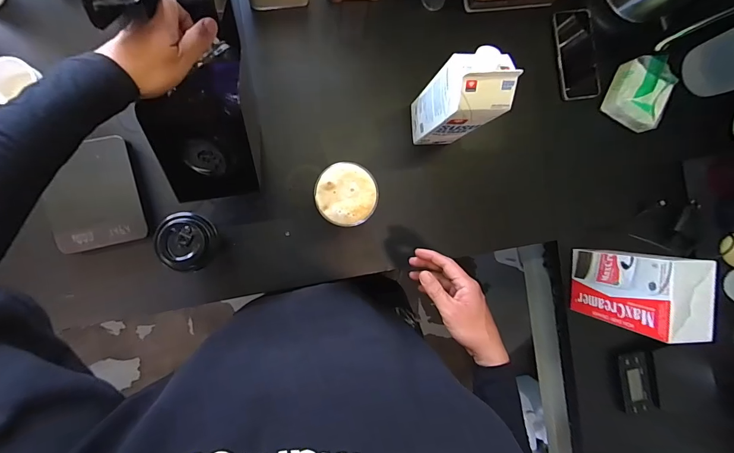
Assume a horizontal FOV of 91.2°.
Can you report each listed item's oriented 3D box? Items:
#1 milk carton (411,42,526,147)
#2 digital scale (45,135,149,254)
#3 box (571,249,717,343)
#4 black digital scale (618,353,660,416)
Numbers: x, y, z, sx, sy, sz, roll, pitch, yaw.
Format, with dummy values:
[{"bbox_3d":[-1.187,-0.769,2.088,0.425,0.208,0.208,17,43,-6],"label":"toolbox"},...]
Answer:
[{"bbox_3d":[0.130,-0.178,0.525,0.070,0.206,0.073,-6,92,-9],"label":"milk carton"},{"bbox_3d":[-0.410,-0.048,0.543,0.122,0.016,0.159,-10,93,-9],"label":"digital scale"},{"bbox_3d":[0.446,0.104,0.597,0.073,0.195,0.121,2,91,-9],"label":"box"},{"bbox_3d":[0.539,0.305,0.709,0.066,0.021,0.121,-11,93,-9],"label":"black digital scale"}]

